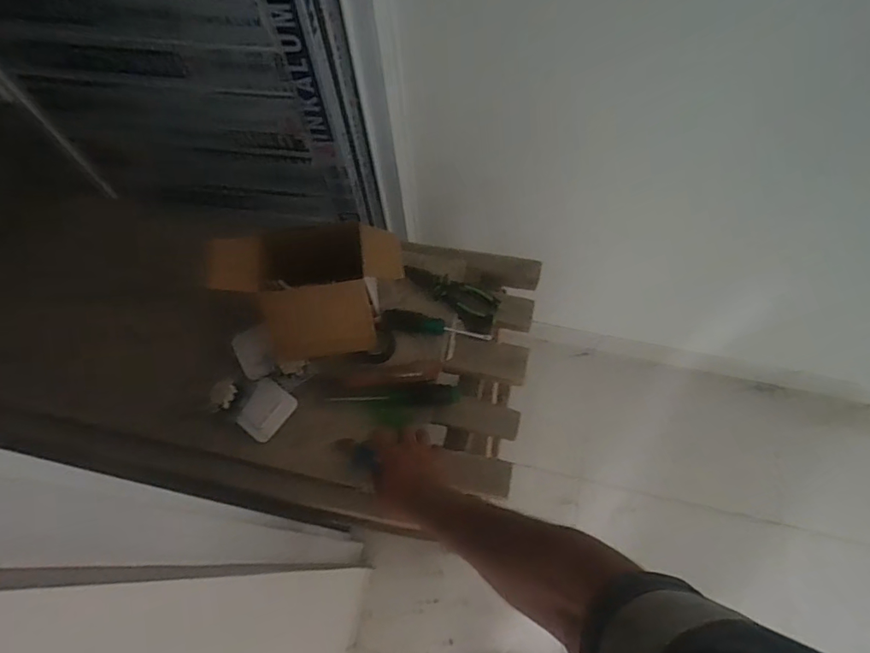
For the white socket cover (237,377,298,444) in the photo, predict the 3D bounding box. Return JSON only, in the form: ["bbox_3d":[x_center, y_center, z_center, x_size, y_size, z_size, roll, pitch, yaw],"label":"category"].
[{"bbox_3d":[-0.256,0.126,0.743,0.070,0.009,0.081,32,69,16],"label":"white socket cover"}]

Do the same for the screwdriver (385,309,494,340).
[{"bbox_3d":[0.002,0.002,0.779,0.170,0.032,0.029,8,64,6],"label":"screwdriver"}]

